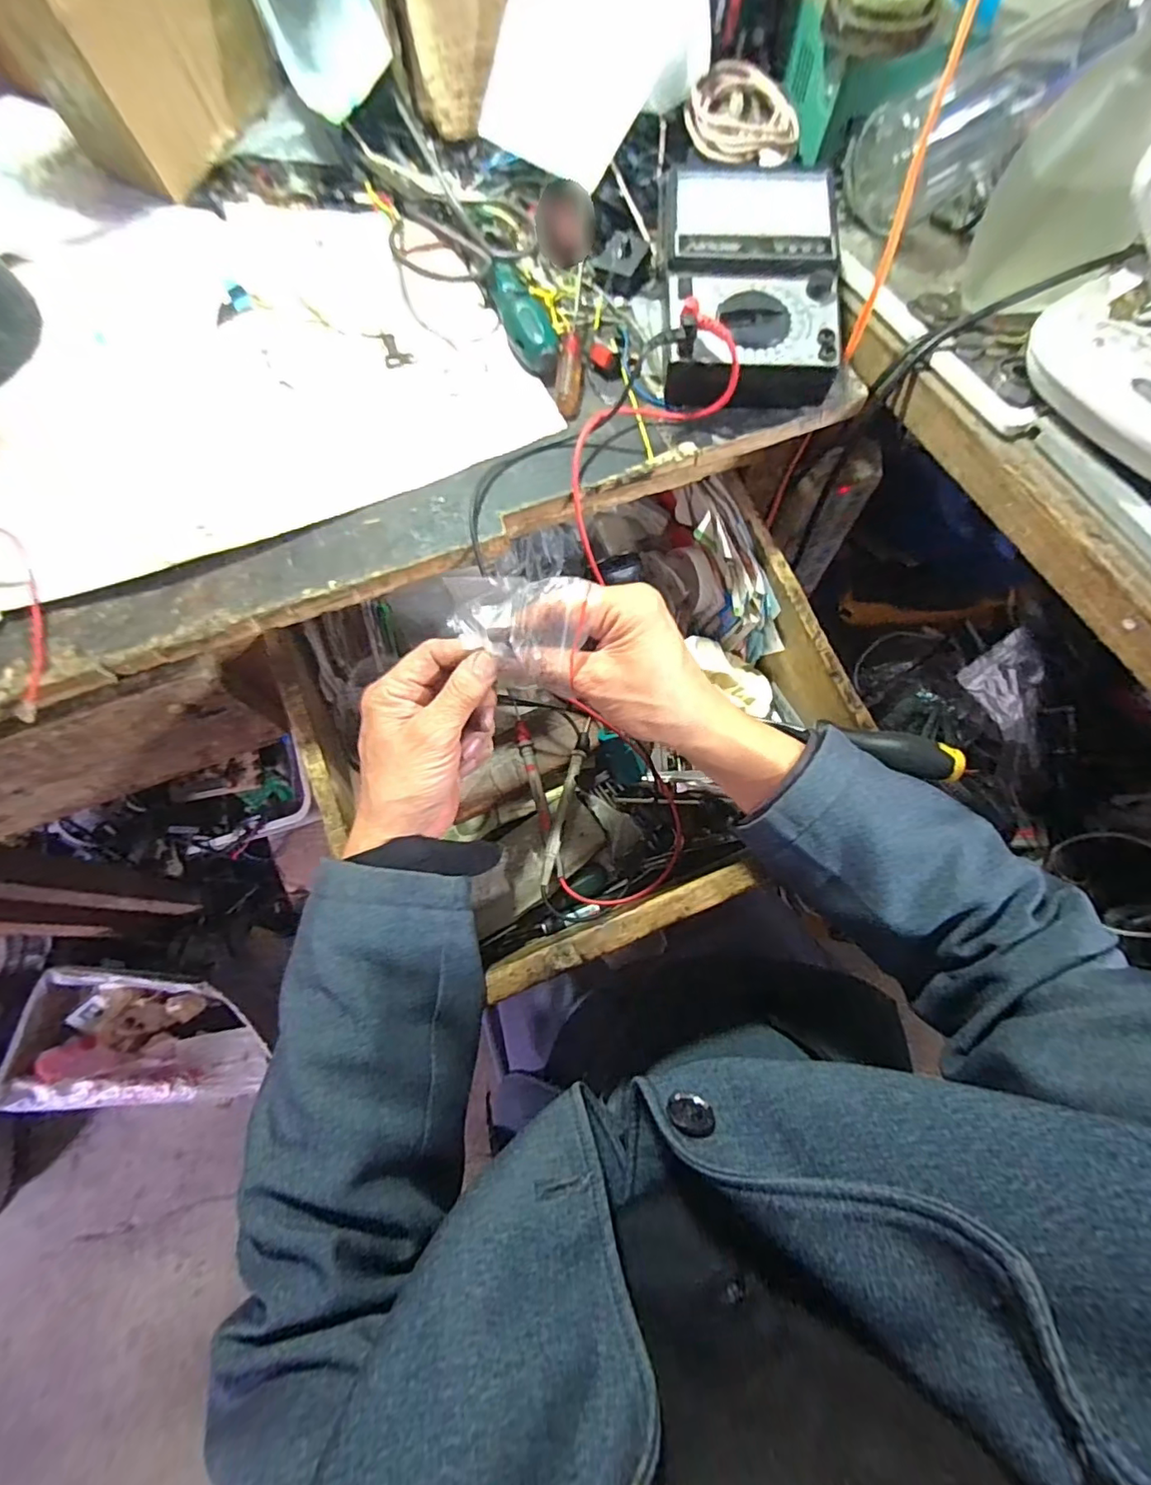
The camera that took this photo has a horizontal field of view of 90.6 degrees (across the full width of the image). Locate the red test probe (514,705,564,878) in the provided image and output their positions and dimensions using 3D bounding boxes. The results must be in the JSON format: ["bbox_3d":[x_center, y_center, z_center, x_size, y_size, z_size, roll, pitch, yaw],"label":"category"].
[{"bbox_3d":[-0.031,0.038,0.461,0.012,0.016,0.139,-13,71,-6],"label":"red test probe"}]

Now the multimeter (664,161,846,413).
[{"bbox_3d":[0.116,-0.305,0.384,0.111,0.055,0.178,3,70,0],"label":"multimeter"}]

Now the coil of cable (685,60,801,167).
[{"bbox_3d":[0.131,-0.485,0.440,0.086,0.025,0.091,0,70,-1],"label":"coil of cable"}]

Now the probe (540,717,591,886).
[{"bbox_3d":[-0.007,0.043,0.456,0.011,0.015,0.141,14,70,4],"label":"probe"}]

